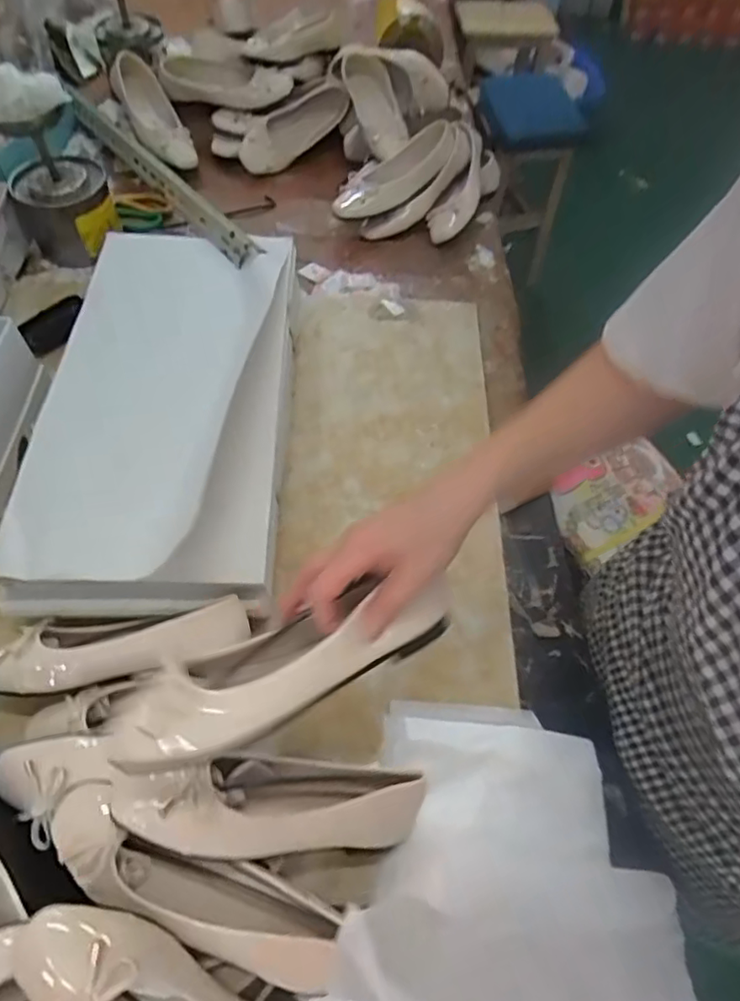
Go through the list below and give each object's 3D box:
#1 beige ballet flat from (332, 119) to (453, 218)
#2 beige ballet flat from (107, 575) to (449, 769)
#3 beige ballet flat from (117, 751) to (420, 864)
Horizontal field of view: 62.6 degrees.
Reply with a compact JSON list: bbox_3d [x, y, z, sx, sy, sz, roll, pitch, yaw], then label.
[{"bbox_3d":[0.039,-0.560,1.036,0.244,0.066,0.084,-37,63,-8],"label":"beige ballet flat"},{"bbox_3d":[-0.054,0.113,0.422,0.228,0.059,0.070,-19,58,-17],"label":"beige ballet flat"},{"bbox_3d":[-0.079,0.249,0.498,0.247,0.071,0.071,9,52,-18],"label":"beige ballet flat"}]

